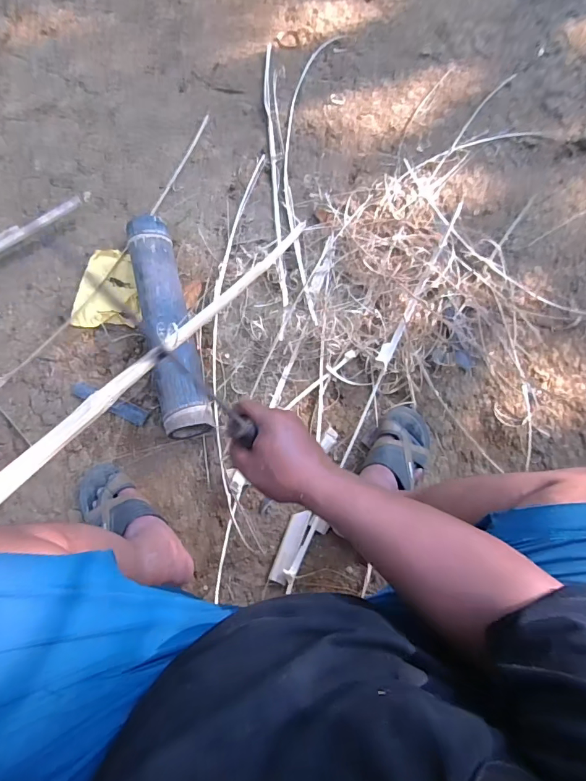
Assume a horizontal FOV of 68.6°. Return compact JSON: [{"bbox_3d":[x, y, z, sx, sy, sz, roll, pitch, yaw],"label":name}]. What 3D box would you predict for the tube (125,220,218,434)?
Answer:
[{"bbox_3d":[-0.253,-0.139,0.879,0.094,0.094,0.473,-15,70,-5],"label":"tube"}]

